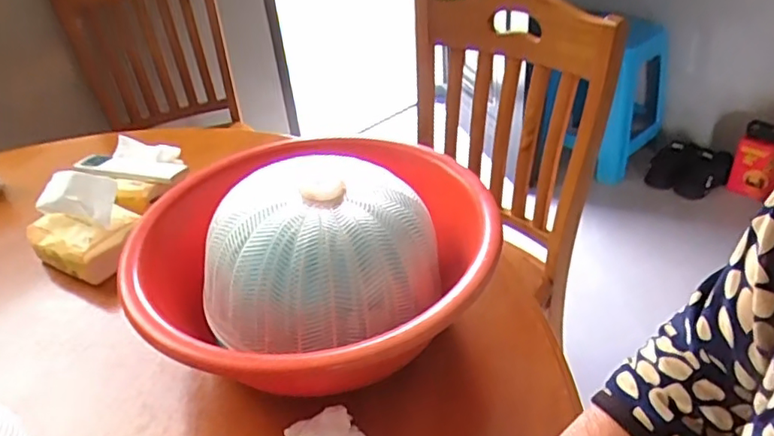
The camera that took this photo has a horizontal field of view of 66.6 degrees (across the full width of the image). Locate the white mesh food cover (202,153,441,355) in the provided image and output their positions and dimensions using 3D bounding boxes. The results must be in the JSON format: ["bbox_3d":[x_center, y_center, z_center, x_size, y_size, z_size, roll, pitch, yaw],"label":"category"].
[{"bbox_3d":[-0.072,0.021,0.573,0.215,0.093,0.190,-18,38,-16],"label":"white mesh food cover"}]

